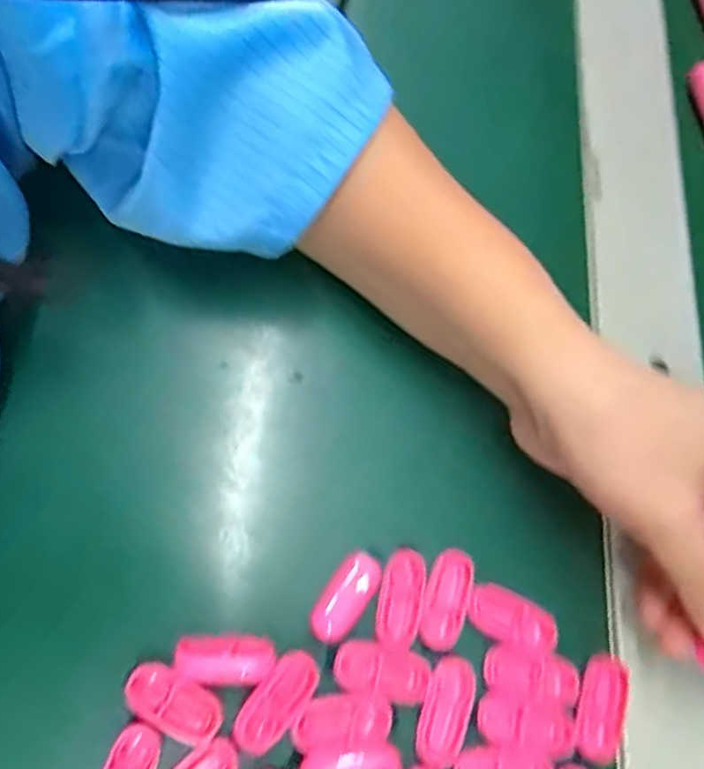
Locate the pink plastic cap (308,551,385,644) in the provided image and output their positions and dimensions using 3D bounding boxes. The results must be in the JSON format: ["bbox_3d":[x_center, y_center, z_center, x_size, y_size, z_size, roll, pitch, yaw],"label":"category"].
[{"bbox_3d":[-0.002,0.077,0.247,0.015,0.006,0.033,31,69,13],"label":"pink plastic cap"}]

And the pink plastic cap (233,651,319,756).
[{"bbox_3d":[-0.026,0.108,0.232,0.017,0.005,0.034,36,70,14],"label":"pink plastic cap"}]

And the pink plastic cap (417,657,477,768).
[{"bbox_3d":[0.033,0.114,0.238,0.017,0.004,0.035,17,67,7],"label":"pink plastic cap"}]

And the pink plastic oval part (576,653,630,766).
[{"bbox_3d":[0.091,0.118,0.249,0.016,0.012,0.035,15,66,6],"label":"pink plastic oval part"}]

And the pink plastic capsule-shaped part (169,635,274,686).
[{"bbox_3d":[-0.043,0.094,0.232,0.033,0.007,0.015,0,66,-1],"label":"pink plastic capsule-shaped part"}]

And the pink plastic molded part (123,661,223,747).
[{"bbox_3d":[-0.060,0.107,0.228,0.033,0.005,0.017,26,68,11],"label":"pink plastic molded part"}]

